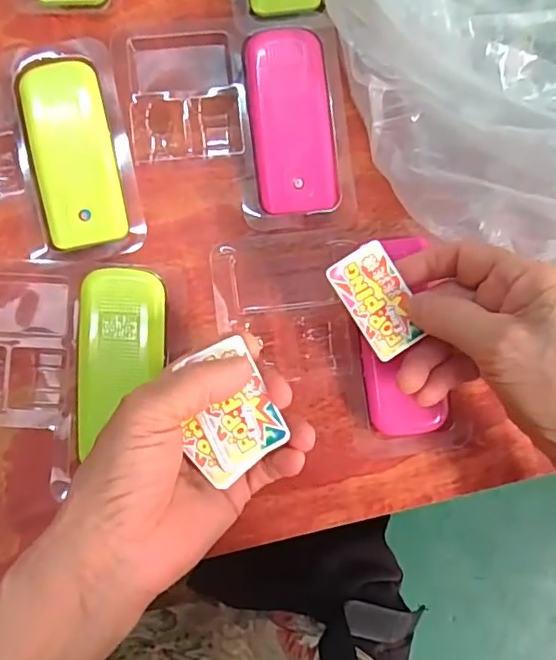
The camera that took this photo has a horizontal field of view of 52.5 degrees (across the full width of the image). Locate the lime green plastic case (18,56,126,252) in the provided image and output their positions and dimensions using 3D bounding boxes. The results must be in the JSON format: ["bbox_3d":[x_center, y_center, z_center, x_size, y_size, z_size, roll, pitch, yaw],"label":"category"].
[{"bbox_3d":[-0.115,-0.098,0.319,0.044,0.019,0.104,-12,83,-3],"label":"lime green plastic case"}]

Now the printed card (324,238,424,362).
[{"bbox_3d":[0.049,-0.014,0.272,0.030,0.005,0.052,-31,84,-5],"label":"printed card"}]

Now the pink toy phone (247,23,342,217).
[{"bbox_3d":[0.008,-0.118,0.326,0.044,0.022,0.103,-6,82,-2],"label":"pink toy phone"}]

